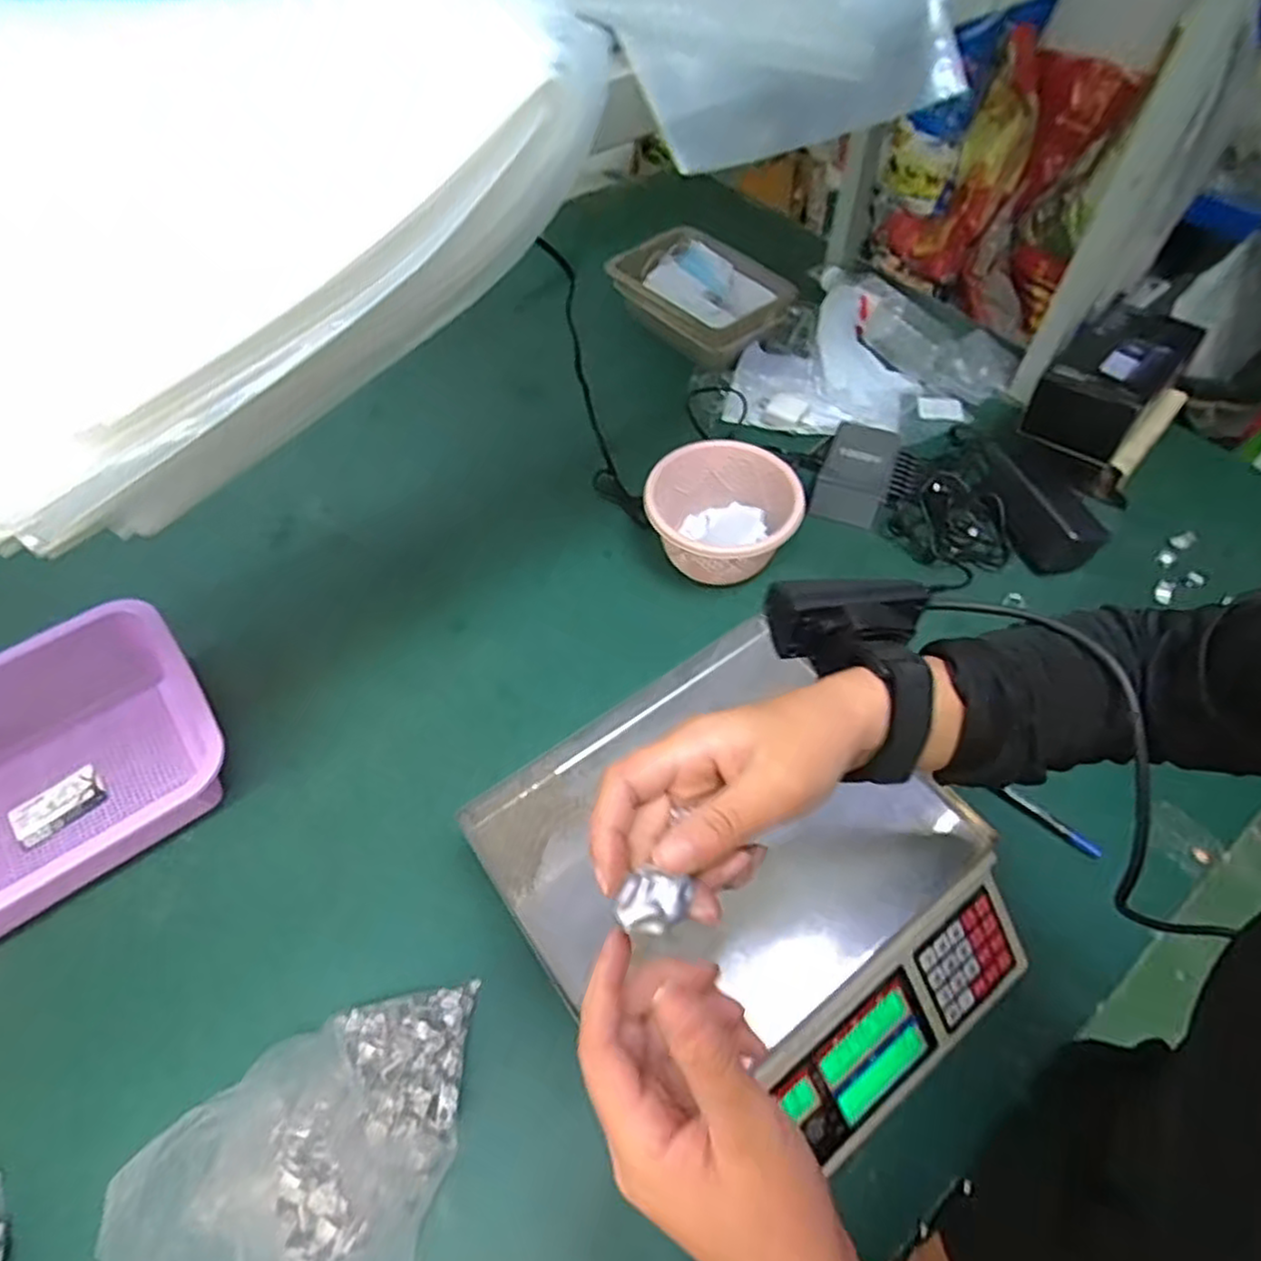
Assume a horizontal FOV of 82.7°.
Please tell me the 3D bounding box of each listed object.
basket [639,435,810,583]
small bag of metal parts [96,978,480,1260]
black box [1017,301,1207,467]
[{"bbox_3d":[0.089,-0.106,0.732,0.146,0.110,0.139,0,56,0],"label":"basket"},{"bbox_3d":[-0.200,0.358,0.416,0.170,0.066,0.266,0,56,0],"label":"small bag of metal parts"},{"bbox_3d":[0.532,-0.282,0.791,0.114,0.084,0.195,35,62,21],"label":"black box"}]

